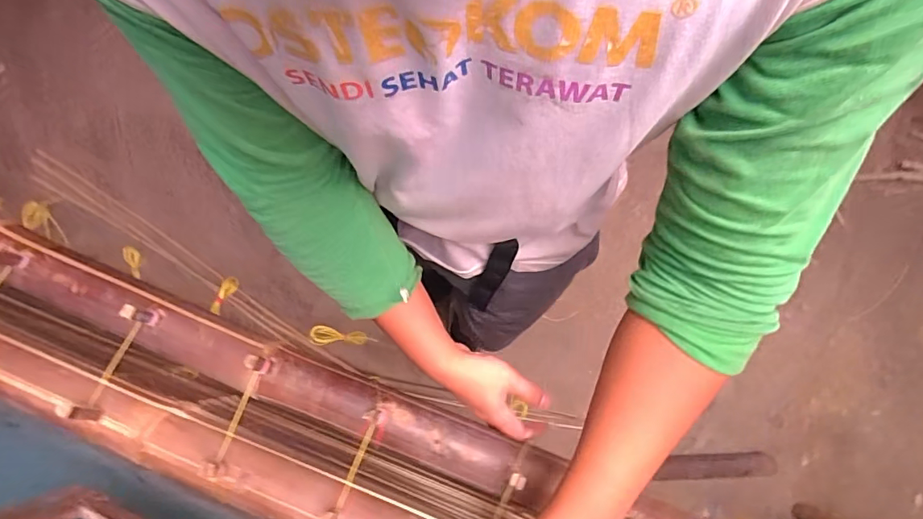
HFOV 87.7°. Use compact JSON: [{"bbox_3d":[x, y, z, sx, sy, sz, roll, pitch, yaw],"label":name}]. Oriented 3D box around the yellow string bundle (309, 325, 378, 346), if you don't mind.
[{"bbox_3d":[-0.181,0.119,0.740,0.105,0.028,0.026,11,71,-32],"label":"yellow string bundle"}]

